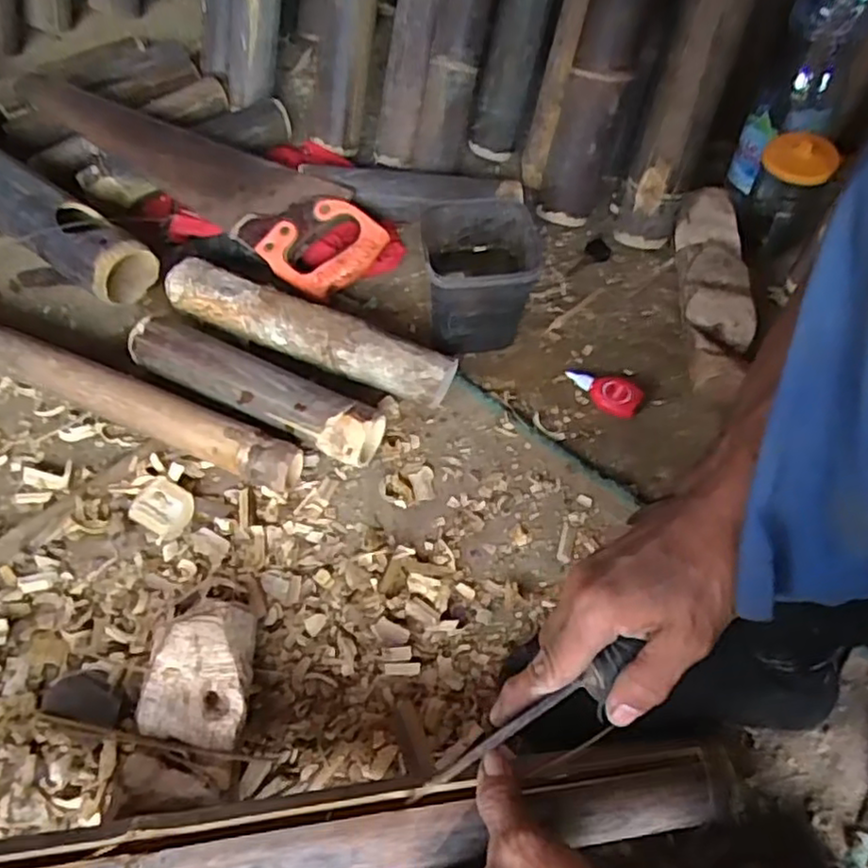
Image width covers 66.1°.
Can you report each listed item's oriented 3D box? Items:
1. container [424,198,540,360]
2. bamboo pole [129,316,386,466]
[{"bbox_3d":[0.047,-0.153,0.698,0.109,0.133,0.115,-2,55,-4],"label":"container"},{"bbox_3d":[-0.171,-0.040,0.643,0.261,0.061,0.051,24,57,14],"label":"bamboo pole"}]

